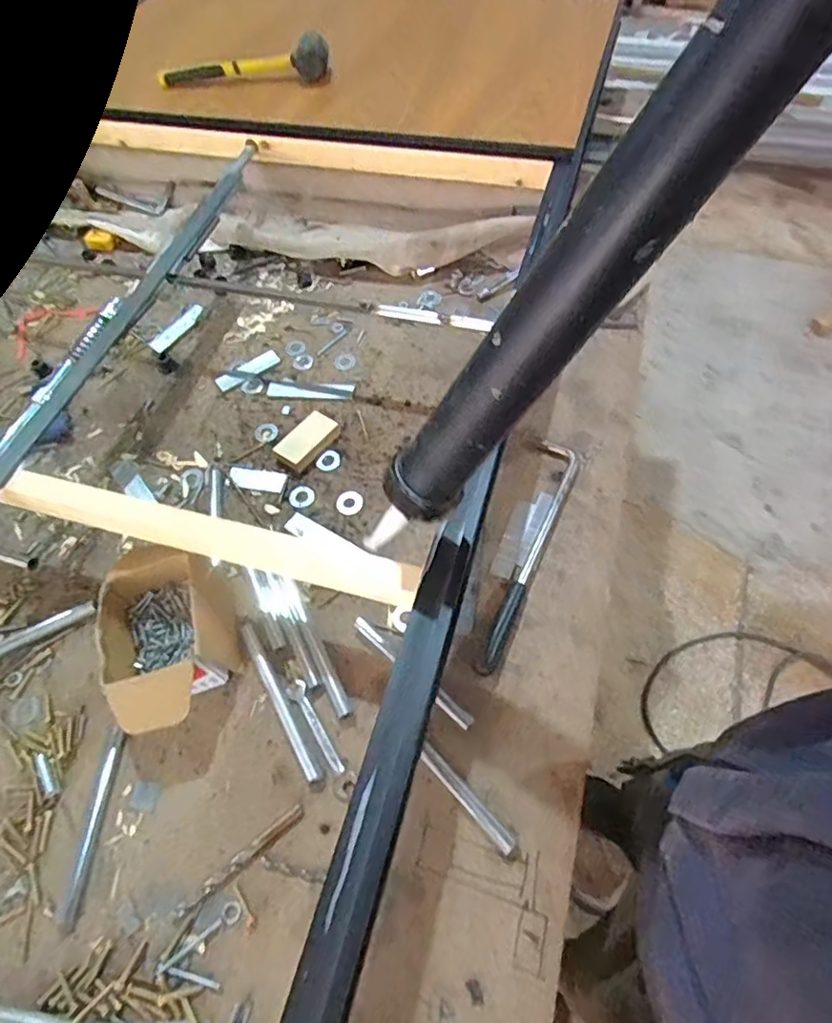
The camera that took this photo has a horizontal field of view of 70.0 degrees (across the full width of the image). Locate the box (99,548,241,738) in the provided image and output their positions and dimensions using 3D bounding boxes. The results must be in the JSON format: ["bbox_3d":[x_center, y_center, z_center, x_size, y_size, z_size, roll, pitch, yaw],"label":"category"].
[{"bbox_3d":[-0.239,0.124,0.590,0.120,0.081,0.171,-26,60,-13],"label":"box"}]

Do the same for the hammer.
[{"bbox_3d":[-0.288,-0.748,0.990,0.284,0.047,0.067,-2,57,2],"label":"hammer"}]

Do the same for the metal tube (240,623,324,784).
[{"bbox_3d":[-0.134,0.181,0.575,0.016,0.010,0.173,-28,60,-14],"label":"metal tube"}]

